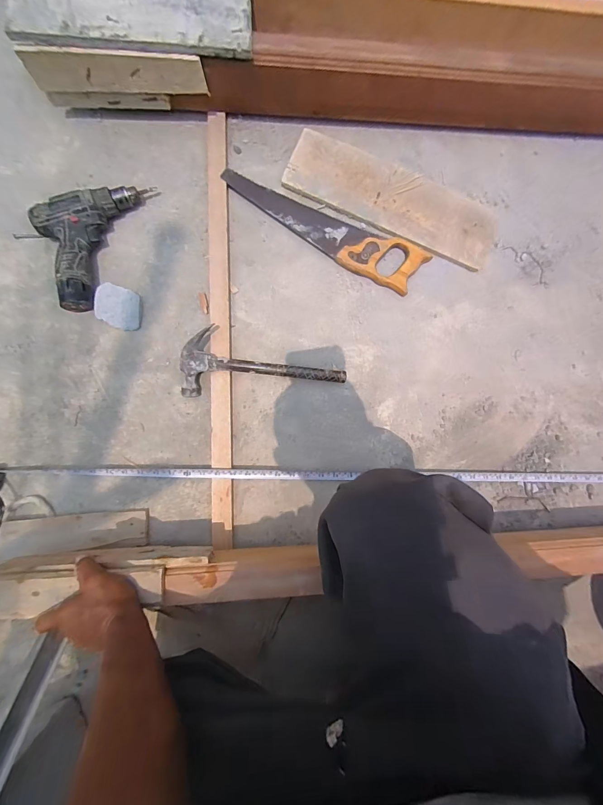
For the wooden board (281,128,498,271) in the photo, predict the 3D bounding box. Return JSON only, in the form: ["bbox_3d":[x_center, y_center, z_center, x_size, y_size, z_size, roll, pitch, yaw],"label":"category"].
[{"bbox_3d":[0.180,-0.395,0.668,0.422,0.011,0.130,22,82,-2],"label":"wooden board"}]

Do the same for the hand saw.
[{"bbox_3d":[0.041,-0.330,0.648,0.401,0.016,0.096,25,82,-2],"label":"hand saw"}]

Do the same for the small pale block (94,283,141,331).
[{"bbox_3d":[-0.323,-0.167,0.600,0.075,0.024,0.067,14,82,-3],"label":"small pale block"}]

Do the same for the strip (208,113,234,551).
[{"bbox_3d":[-0.149,-0.151,0.615,0.036,0.024,0.787,-2,83,-5],"label":"strip"}]

